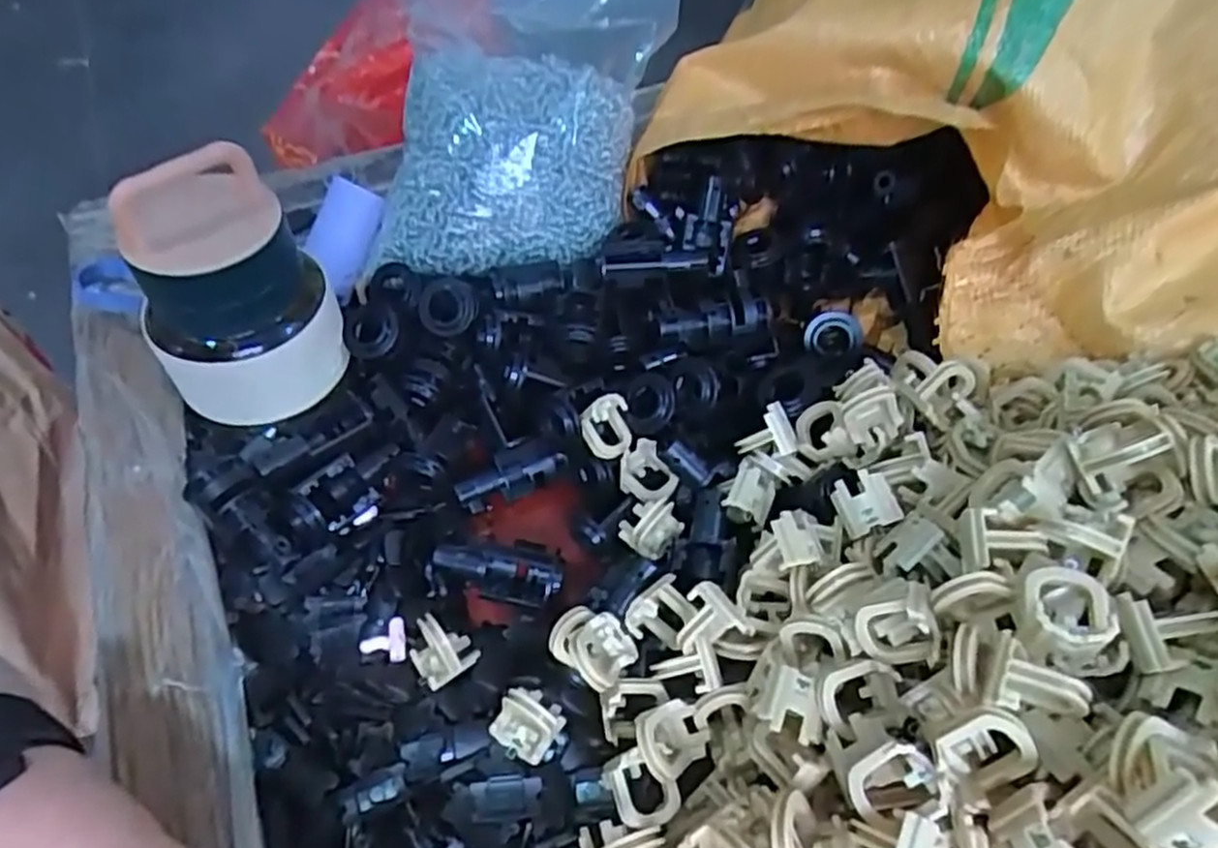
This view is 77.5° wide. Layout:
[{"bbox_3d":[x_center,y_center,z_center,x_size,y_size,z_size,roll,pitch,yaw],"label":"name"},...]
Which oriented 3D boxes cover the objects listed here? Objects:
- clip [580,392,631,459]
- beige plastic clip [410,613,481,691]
[{"bbox_3d":[0.000,0.001,0.327,0.022,0.026,0.007,-27,14,-29],"label":"clip"},{"bbox_3d":[-0.064,0.085,0.286,0.023,0.020,0.022,-27,57,-19],"label":"beige plastic clip"}]

